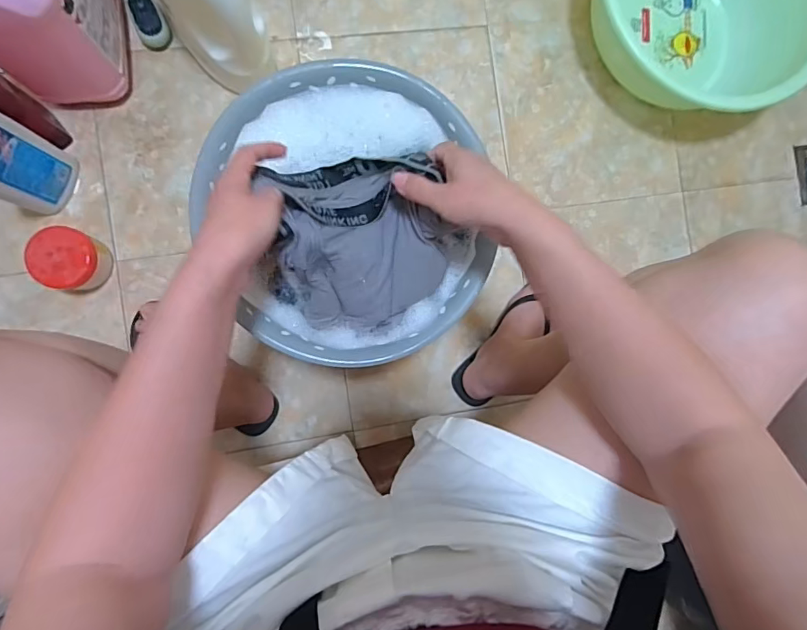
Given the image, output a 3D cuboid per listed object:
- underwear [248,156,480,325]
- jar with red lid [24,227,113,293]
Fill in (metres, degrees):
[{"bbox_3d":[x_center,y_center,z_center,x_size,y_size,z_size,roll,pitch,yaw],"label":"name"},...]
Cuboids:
[{"bbox_3d":[-0.028,-0.068,0.445,0.184,0.095,0.153,-5,90,-7],"label":"underwear"},{"bbox_3d":[-0.397,-0.065,0.583,0.064,0.065,0.069,0,90,-7],"label":"jar with red lid"}]

